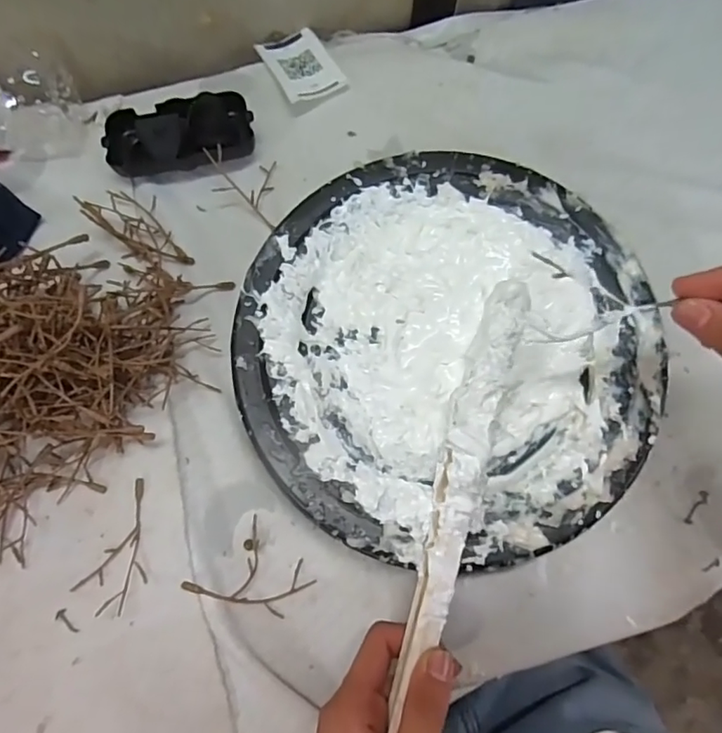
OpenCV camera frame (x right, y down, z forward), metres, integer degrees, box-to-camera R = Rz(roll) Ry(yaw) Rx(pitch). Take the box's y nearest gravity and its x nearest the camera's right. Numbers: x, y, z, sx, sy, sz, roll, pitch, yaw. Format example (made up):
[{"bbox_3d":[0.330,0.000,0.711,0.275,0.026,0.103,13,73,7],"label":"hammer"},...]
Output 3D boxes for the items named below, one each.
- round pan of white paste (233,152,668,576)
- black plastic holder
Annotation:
[{"bbox_3d":[0.057,-0.010,0.365,0.263,0.056,0.264,0,76,0],"label":"round pan of white paste"},{"bbox_3d":[-0.138,-0.177,0.412,0.108,0.029,0.055,-6,76,-1],"label":"black plastic holder"}]

